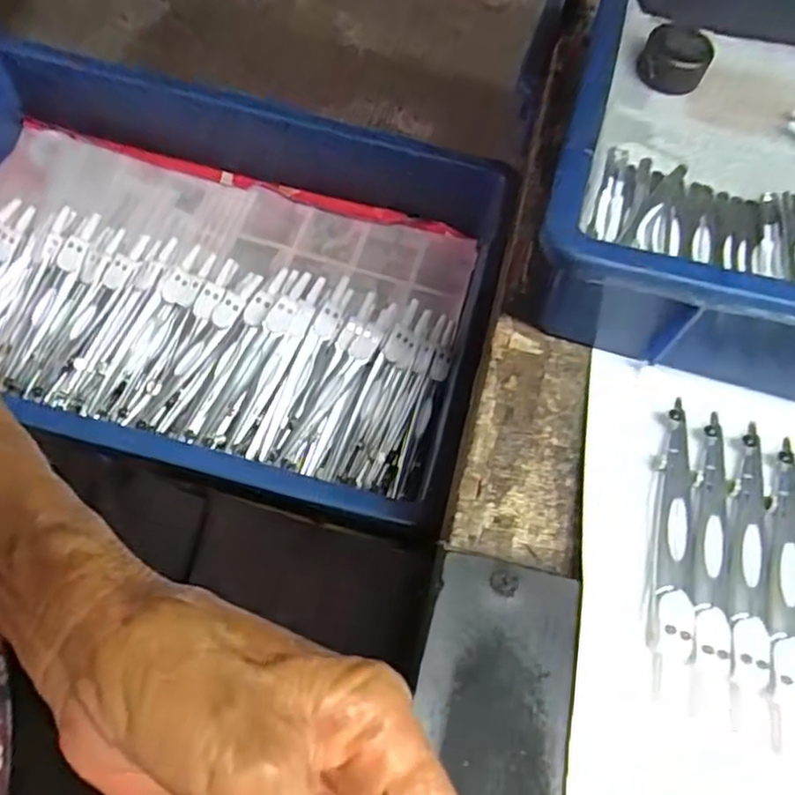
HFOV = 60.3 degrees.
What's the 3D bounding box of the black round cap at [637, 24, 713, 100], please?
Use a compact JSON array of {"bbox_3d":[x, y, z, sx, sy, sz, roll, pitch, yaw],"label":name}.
[{"bbox_3d":[0.153,-0.187,0.378,0.035,0.018,0.041,25,64,11],"label":"black round cap"}]

